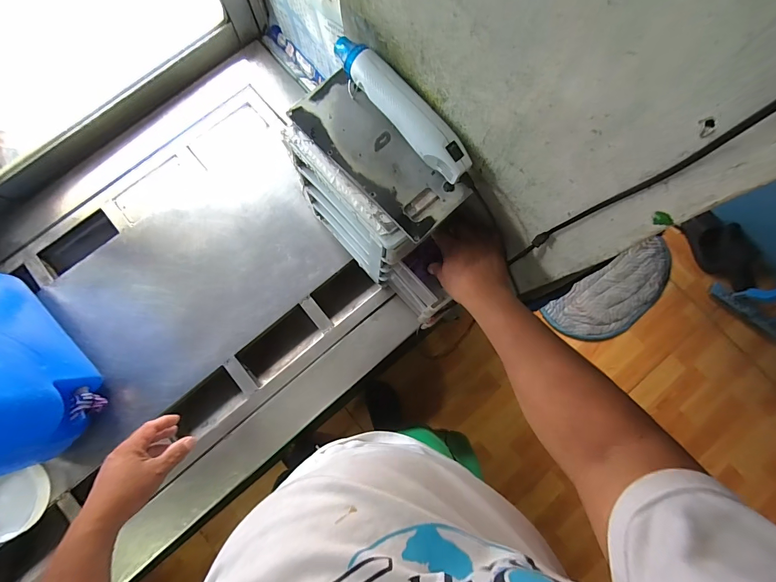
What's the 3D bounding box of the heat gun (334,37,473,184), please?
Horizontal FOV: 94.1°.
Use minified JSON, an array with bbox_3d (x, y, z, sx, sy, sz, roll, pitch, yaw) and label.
[{"bbox_3d":[0.019,-0.222,0.436,0.048,0.040,0.213,-41,83,-7],"label":"heat gun"}]

